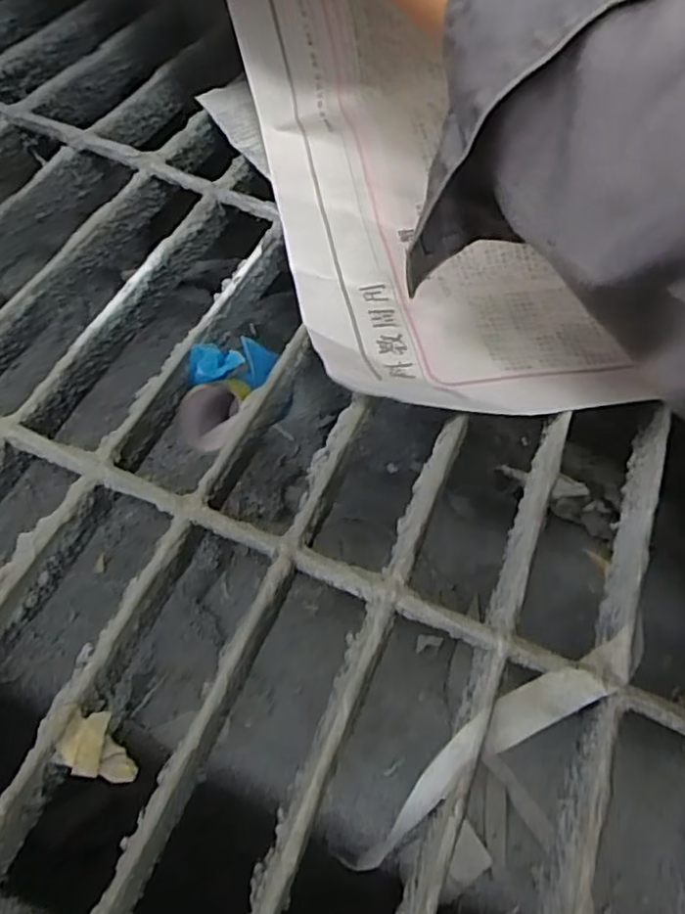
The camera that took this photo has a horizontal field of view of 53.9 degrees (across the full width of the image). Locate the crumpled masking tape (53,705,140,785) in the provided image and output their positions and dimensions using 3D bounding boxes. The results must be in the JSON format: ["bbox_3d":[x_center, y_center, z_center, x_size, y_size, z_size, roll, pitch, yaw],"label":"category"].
[{"bbox_3d":[-0.078,0.091,0.214,0.029,0.004,0.019,28,51,-29],"label":"crumpled masking tape"}]

